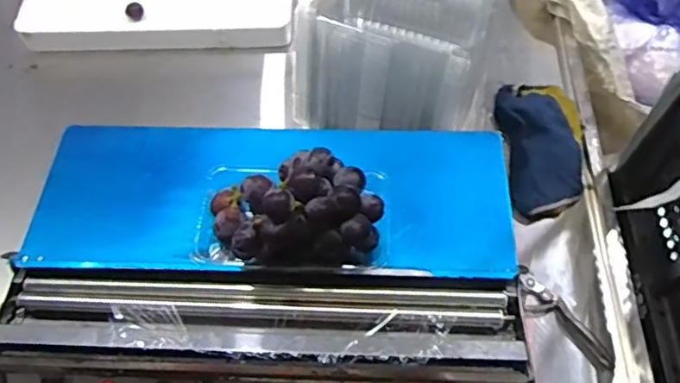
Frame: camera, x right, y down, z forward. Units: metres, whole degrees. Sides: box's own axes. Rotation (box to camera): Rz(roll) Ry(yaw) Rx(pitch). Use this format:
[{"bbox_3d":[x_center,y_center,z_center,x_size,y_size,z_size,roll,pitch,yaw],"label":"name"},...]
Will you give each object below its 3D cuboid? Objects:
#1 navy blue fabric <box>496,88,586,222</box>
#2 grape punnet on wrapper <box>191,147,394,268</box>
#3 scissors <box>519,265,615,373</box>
[{"bbox_3d":[0.286,-0.070,0.806,0.111,0.048,0.224,1,58,1],"label":"navy blue fabric"},{"bbox_3d":[-0.045,0.013,0.536,0.184,0.108,0.103,2,58,2],"label":"grape punnet on wrapper"},{"bbox_3d":[0.265,0.154,0.694,0.035,0.023,0.146,-36,64,-19],"label":"scissors"}]

